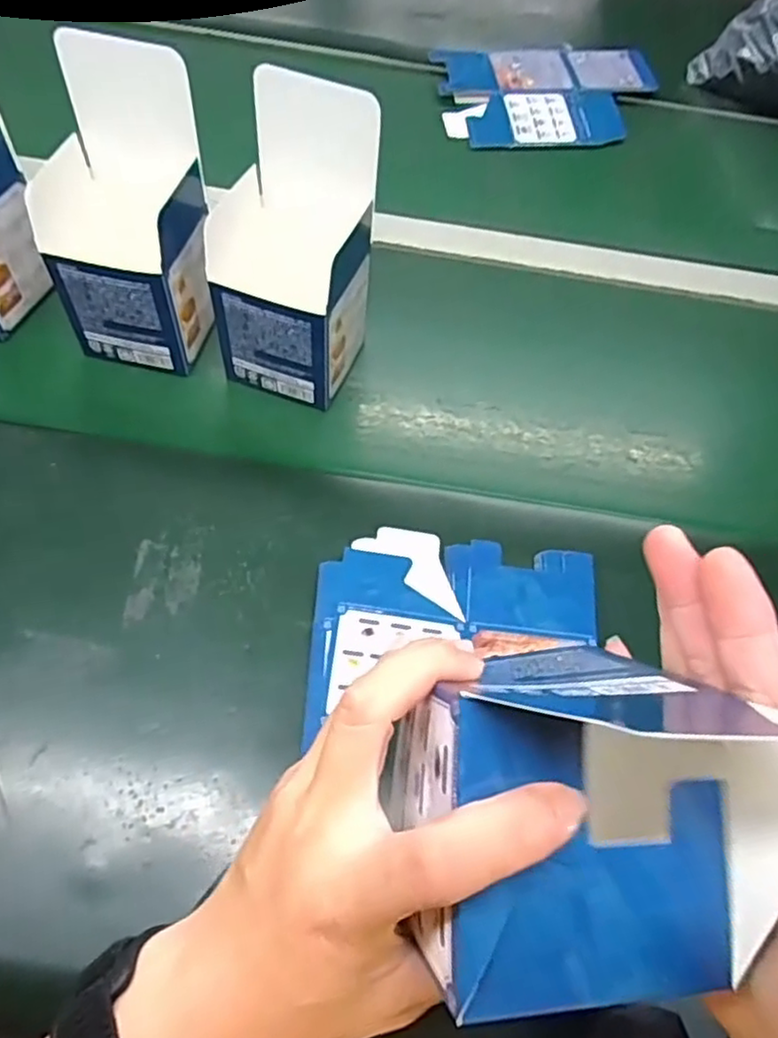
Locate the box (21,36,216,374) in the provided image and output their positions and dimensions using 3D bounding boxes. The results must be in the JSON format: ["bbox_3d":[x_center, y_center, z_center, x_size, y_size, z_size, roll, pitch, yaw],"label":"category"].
[{"bbox_3d":[-0.168,-0.195,0.442,0.097,0.171,0.092,11,61,2],"label":"box"}]

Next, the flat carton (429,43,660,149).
[{"bbox_3d":[0.171,-0.453,0.711,0.233,0.012,0.163,-6,66,-5],"label":"flat carton"}]

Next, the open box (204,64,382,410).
[{"bbox_3d":[-0.063,-0.172,0.439,0.098,0.180,0.087,16,61,5],"label":"open box"}]

